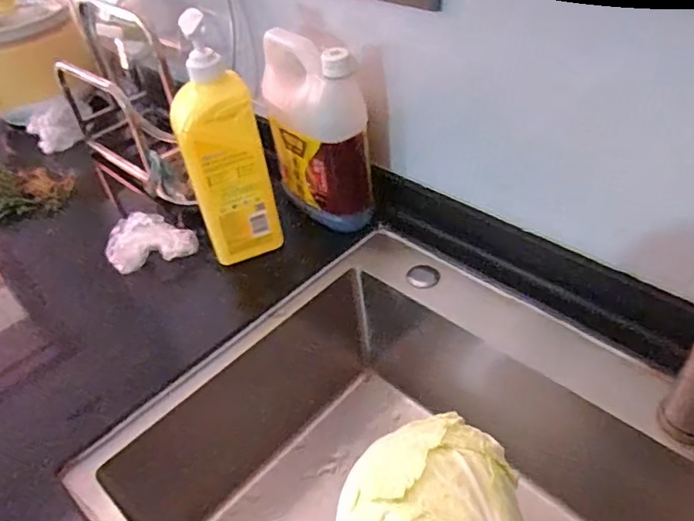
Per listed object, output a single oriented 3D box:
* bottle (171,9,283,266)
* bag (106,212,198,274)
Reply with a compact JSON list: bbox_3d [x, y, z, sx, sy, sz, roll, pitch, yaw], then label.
[{"bbox_3d":[-0.140,-0.118,0.644,0.089,0.258,0.061,-19,43,-12],"label":"bottle"},{"bbox_3d":[-0.253,-0.027,0.736,0.099,0.039,0.100,-28,46,-21],"label":"bag"}]

